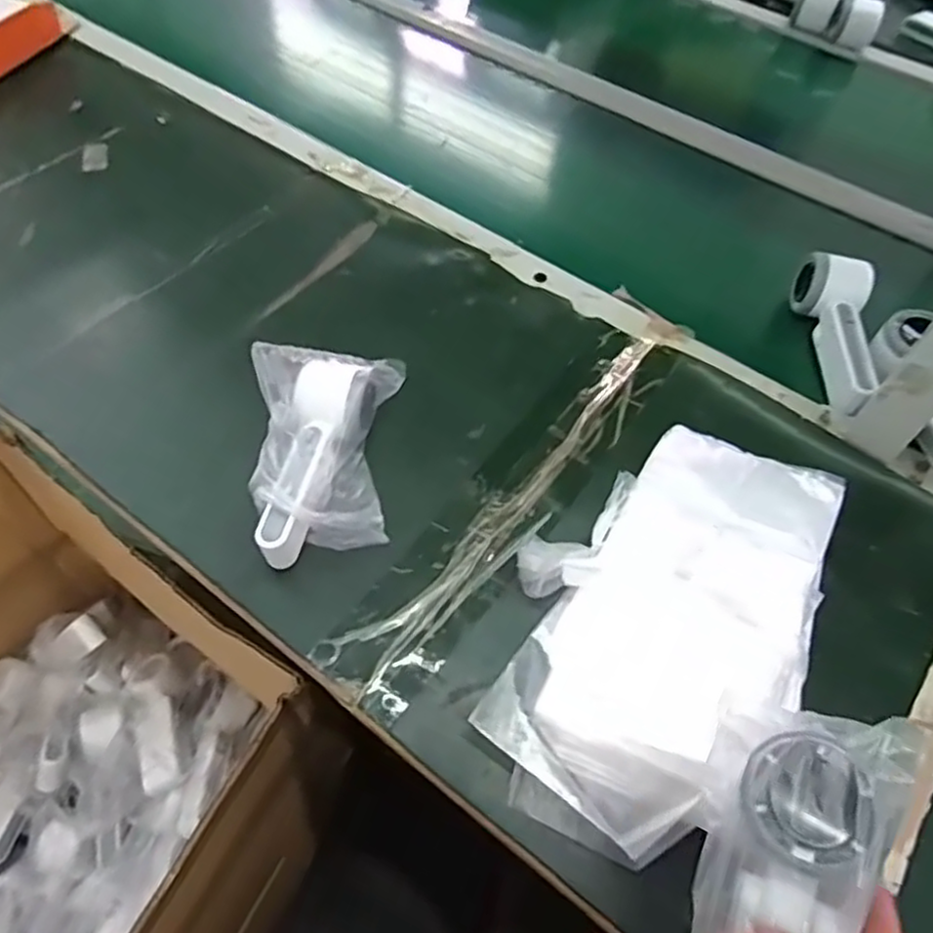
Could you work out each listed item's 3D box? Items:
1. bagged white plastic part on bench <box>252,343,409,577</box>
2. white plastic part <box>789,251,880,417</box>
[{"bbox_3d":[-0.101,-0.014,0.532,0.112,0.055,0.167,-5,57,-6],"label":"bagged white plastic part on bench"},{"bbox_3d":[0.329,-0.121,0.628,0.058,0.052,0.154,15,57,6],"label":"white plastic part"}]

